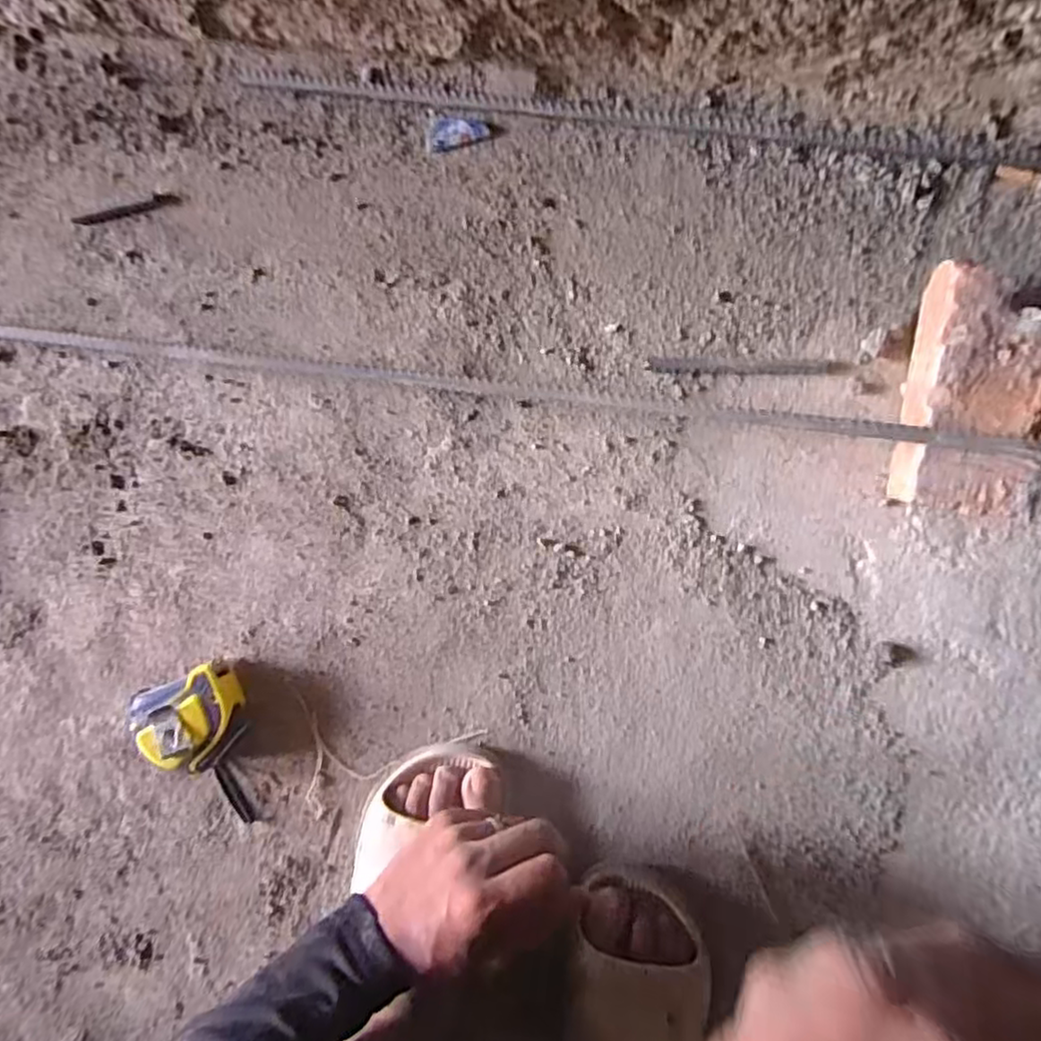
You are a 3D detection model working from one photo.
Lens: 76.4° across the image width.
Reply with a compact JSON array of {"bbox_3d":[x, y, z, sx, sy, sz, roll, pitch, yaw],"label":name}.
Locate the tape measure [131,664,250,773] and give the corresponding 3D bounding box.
[{"bbox_3d":[-0.240,0.147,0.488,0.070,0.043,0.067,-25,89,6],"label":"tape measure"}]

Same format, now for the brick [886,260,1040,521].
[{"bbox_3d":[0.295,-0.074,0.417,0.102,0.056,0.145,11,92,5],"label":"brick"}]

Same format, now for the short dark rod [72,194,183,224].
[{"bbox_3d":[-0.295,-0.234,0.498,0.086,0.005,0.011,-8,91,6],"label":"short dark rod"}]

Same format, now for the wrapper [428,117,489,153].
[{"bbox_3d":[-0.044,-0.276,0.468,0.043,0.004,0.021,-12,90,6],"label":"wrapper"}]

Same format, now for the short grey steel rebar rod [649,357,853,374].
[{"bbox_3d":[0.156,-0.105,0.452,0.135,0.006,0.011,3,92,6],"label":"short grey steel rebar rod"}]

